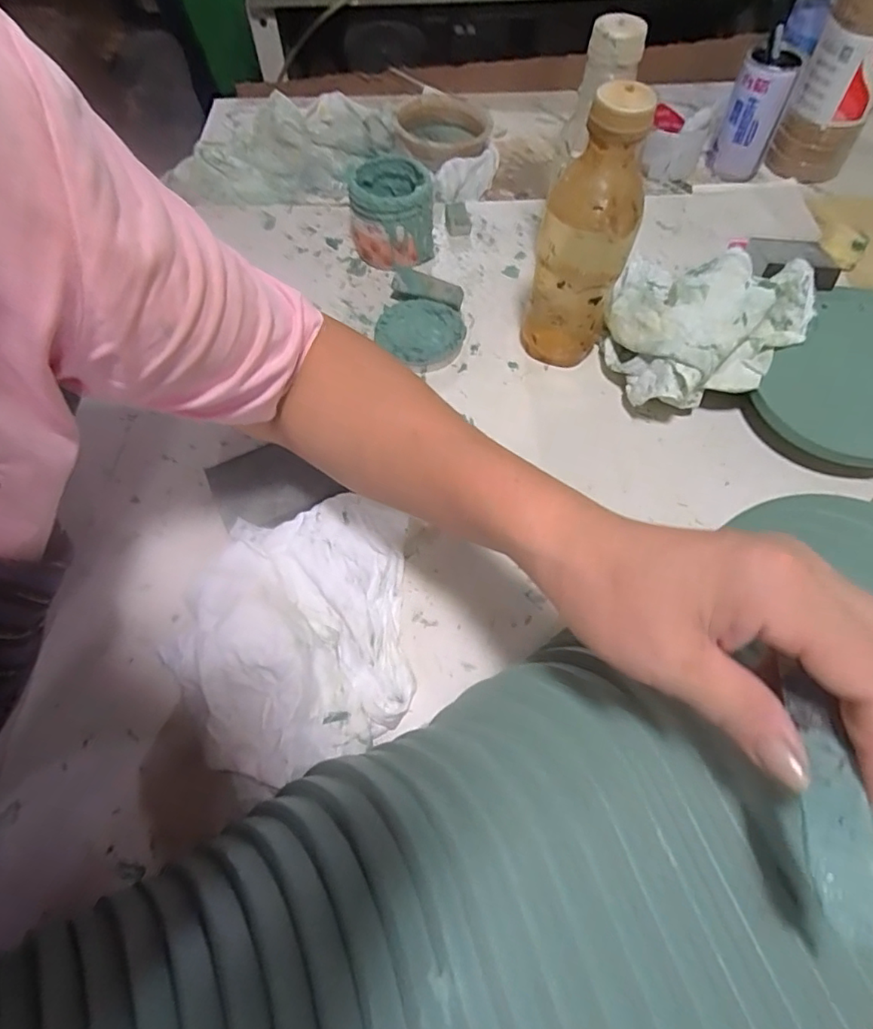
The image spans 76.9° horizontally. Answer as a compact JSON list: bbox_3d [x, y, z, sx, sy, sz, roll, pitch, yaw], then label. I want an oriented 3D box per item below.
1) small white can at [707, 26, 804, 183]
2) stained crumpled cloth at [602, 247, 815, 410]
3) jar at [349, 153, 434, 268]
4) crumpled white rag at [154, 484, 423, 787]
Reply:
[{"bbox_3d":[0.372,-0.469,0.648,0.062,0.131,0.055,21,62,14],"label":"small white can"},{"bbox_3d":[0.226,-0.169,0.477,0.153,0.091,0.154,-15,60,-7],"label":"stained crumpled cloth"},{"bbox_3d":[-0.046,-0.314,0.573,0.084,0.076,0.087,-4,59,-1],"label":"jar"},{"bbox_3d":[-0.096,0.074,0.364,0.148,0.055,0.178,0,59,2],"label":"crumpled white rag"}]

